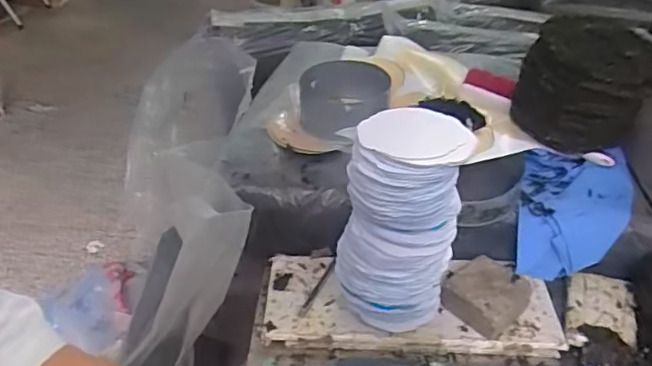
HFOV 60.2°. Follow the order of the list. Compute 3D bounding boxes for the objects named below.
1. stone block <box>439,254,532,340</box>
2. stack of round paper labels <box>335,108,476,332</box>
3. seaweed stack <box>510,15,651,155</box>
[{"bbox_3d":[0.241,0.166,0.847,0.106,0.056,0.102,29,44,34],"label":"stone block"},{"bbox_3d":[0.105,0.056,0.785,0.148,0.286,0.142,16,38,21],"label":"stack of round paper labels"},{"bbox_3d":[0.435,-0.161,0.941,0.207,0.169,0.179,23,41,28],"label":"seaweed stack"}]

